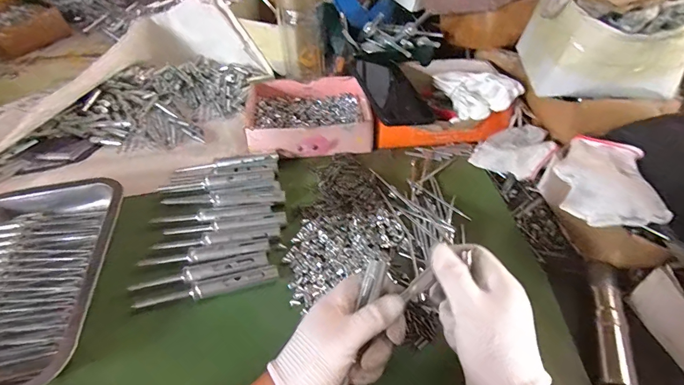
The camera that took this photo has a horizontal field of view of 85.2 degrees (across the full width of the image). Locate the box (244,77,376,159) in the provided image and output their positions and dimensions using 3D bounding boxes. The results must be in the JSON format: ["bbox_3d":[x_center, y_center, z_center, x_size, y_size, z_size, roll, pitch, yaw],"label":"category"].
[{"bbox_3d":[-0.048,-0.118,0.555,0.176,0.045,0.143,-5,47,-3],"label":"box"}]

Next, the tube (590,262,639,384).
[{"bbox_3d":[0.249,0.124,0.348,0.027,0.021,0.122,14,49,15],"label":"tube"}]

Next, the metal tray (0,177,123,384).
[{"bbox_3d":[-0.345,0.090,0.389,0.198,0.034,0.258,-6,47,-4],"label":"metal tray"}]

